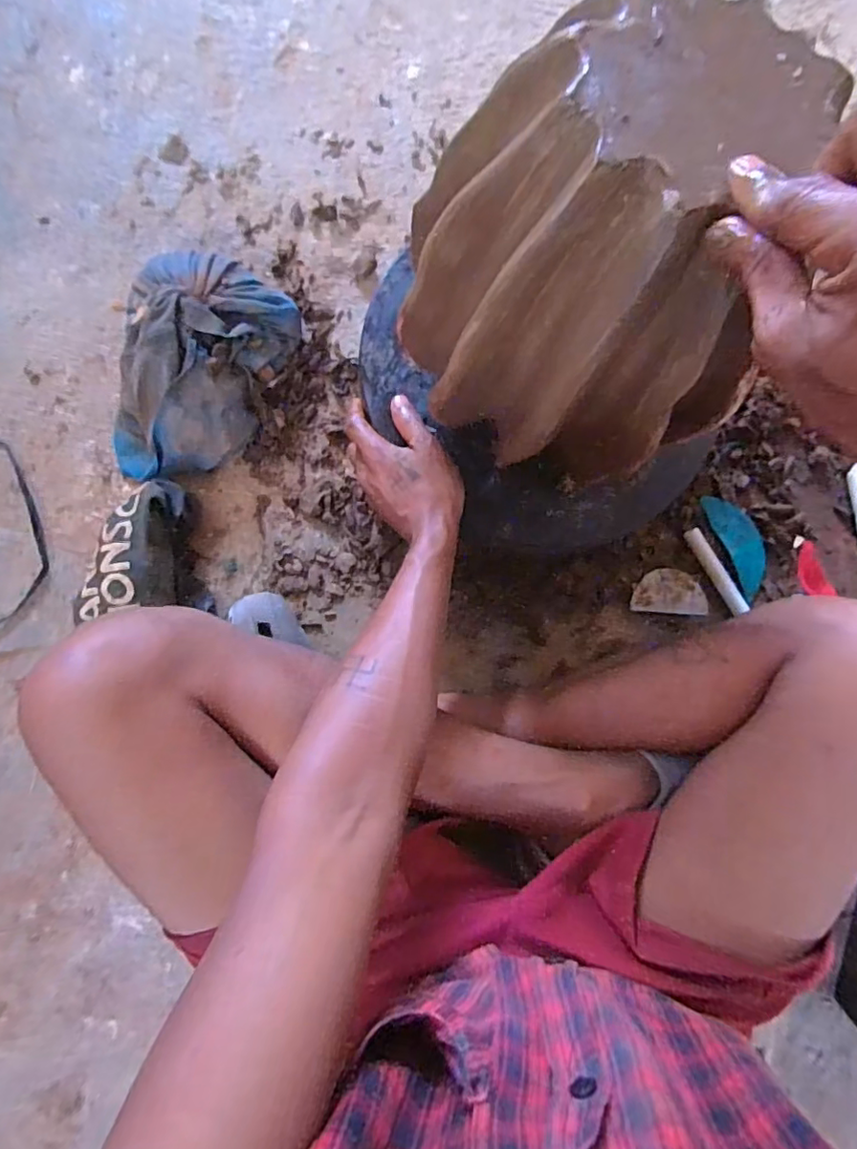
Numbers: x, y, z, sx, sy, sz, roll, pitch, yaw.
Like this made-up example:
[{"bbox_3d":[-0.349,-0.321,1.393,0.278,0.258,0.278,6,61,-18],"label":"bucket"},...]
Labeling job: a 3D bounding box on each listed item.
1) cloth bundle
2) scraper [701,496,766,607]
[{"bbox_3d":[-0.225,-0.206,0.569,0.165,0.089,0.226,9,83,-3],"label":"cloth bundle"},{"bbox_3d":[0.337,-0.032,0.626,0.047,0.009,0.118,-20,85,-6],"label":"scraper"}]

